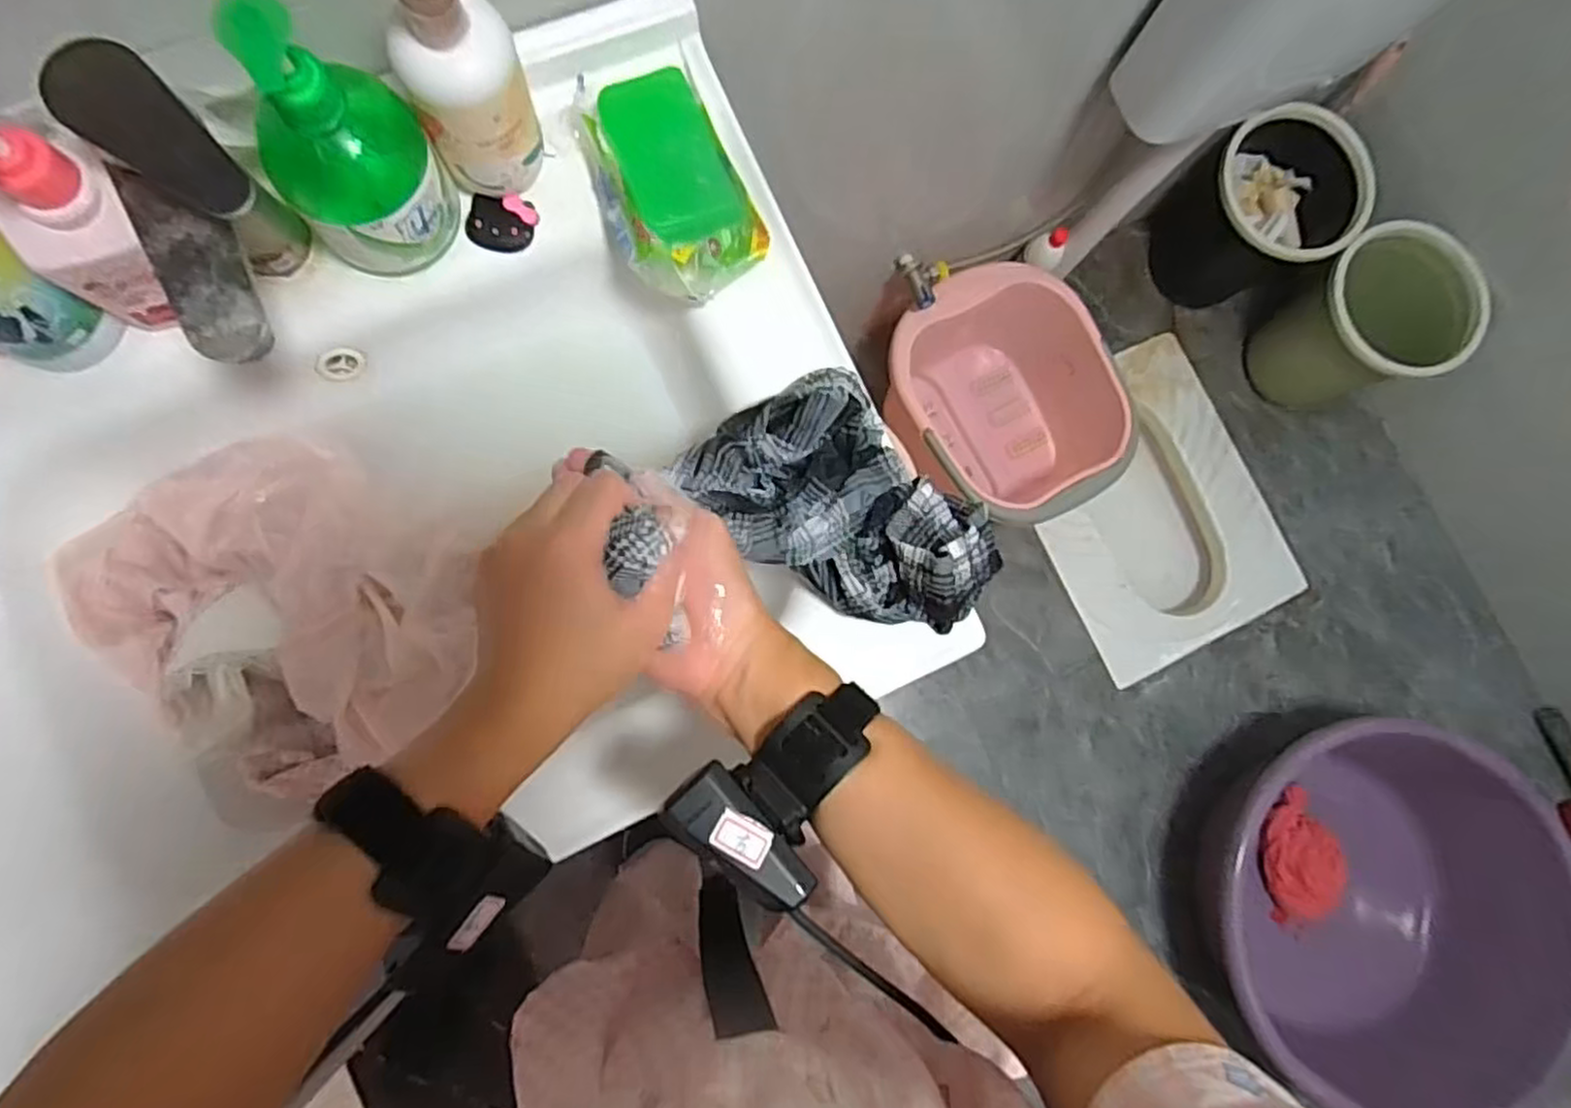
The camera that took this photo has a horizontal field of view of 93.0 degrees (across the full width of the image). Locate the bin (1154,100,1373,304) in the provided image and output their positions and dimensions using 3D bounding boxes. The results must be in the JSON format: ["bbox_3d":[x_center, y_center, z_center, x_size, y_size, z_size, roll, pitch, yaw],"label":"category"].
[{"bbox_3d":[0.838,-0.599,1.357,0.231,0.295,0.251,-32,87,-9],"label":"bin"}]

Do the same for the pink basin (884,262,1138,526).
[{"bbox_3d":[0.339,-0.233,1.224,0.333,0.244,0.382,-24,86,-8],"label":"pink basin"}]

